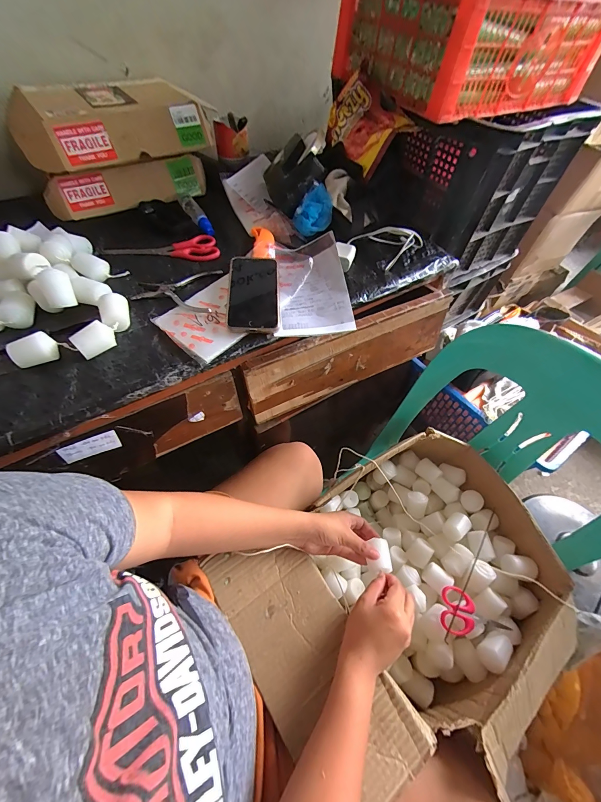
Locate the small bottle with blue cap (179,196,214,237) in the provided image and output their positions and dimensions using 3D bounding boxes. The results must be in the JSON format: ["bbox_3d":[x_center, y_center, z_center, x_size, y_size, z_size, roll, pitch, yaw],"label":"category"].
[{"bbox_3d":[-0.205,-0.363,0.612,0.030,0.035,0.106,-26,61,-19],"label":"small bottle with blue cap"}]

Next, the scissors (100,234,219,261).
[{"bbox_3d":[-0.246,-0.277,0.564,0.201,0.013,0.059,2,56,-1],"label":"scissors"}]

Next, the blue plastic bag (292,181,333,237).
[{"bbox_3d":[0.027,-0.349,0.586,0.063,0.023,0.092,35,96,-4],"label":"blue plastic bag"}]

